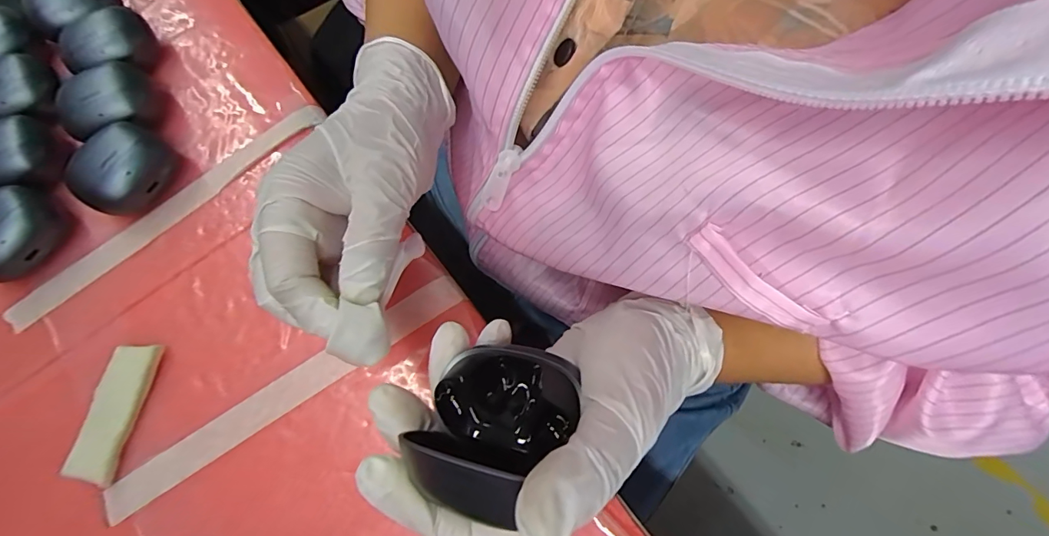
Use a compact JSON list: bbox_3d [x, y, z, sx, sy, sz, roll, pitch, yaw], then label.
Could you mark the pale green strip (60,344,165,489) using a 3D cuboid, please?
[{"bbox_3d":[-0.218,0.075,0.243,0.024,0.005,0.070,13,73,-9],"label":"pale green strip"}]

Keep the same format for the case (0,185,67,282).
[{"bbox_3d":[-0.302,-0.018,0.271,0.040,0.032,0.056,27,74,11],"label":"case"}]

